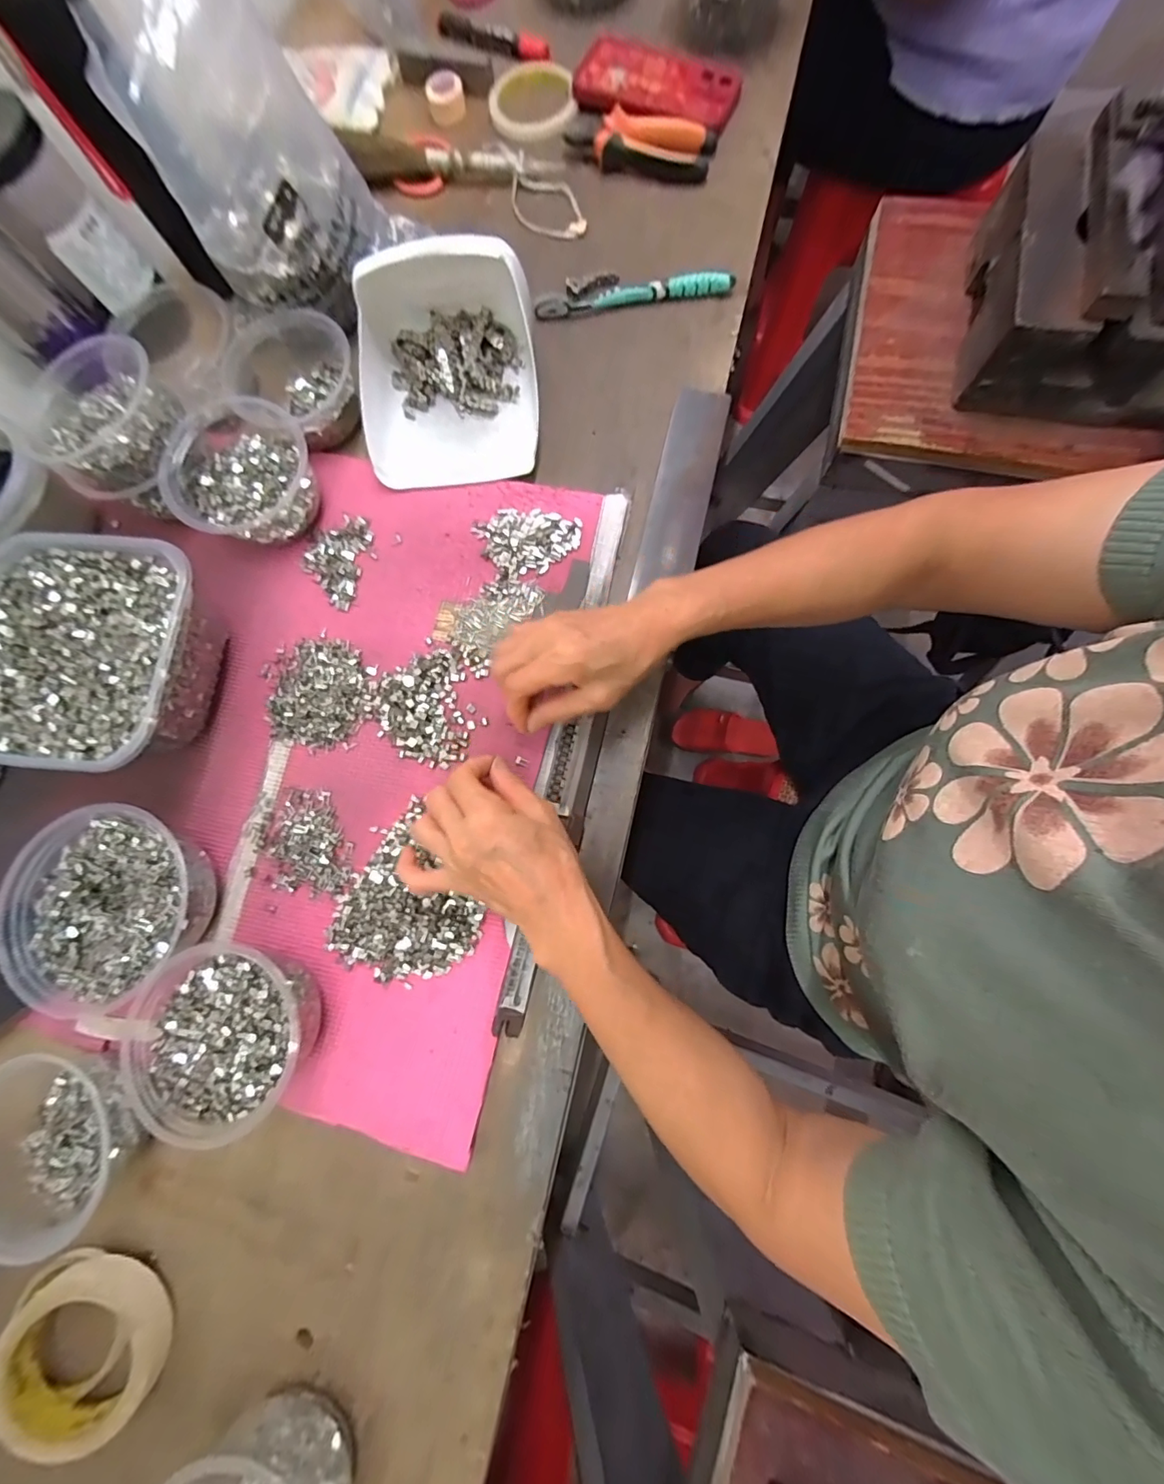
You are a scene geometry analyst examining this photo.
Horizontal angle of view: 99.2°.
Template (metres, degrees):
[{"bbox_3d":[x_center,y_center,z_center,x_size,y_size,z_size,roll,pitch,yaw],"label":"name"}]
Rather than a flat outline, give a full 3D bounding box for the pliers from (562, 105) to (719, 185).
[{"bbox_3d":[0.059,-0.615,0.509,0.150,0.028,0.055,11,80,7],"label":"pliers"}]

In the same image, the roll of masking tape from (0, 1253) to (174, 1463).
[{"bbox_3d":[-0.333,0.409,0.331,0.097,0.035,0.095,-1,78,5],"label":"roll of masking tape"}]

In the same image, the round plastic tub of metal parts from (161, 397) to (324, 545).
[{"bbox_3d":[-0.286,-0.227,0.424,0.108,0.058,0.116,-1,78,5],"label":"round plastic tub of metal parts"}]

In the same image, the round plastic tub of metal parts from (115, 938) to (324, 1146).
[{"bbox_3d":[-0.238,0.196,0.342,0.113,0.060,0.113,-1,78,5],"label":"round plastic tub of metal parts"}]

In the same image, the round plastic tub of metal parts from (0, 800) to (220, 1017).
[{"bbox_3d":[-0.346,0.118,0.363,0.140,0.056,0.131,-1,78,5],"label":"round plastic tub of metal parts"}]

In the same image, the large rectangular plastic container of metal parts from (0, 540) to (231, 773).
[{"bbox_3d":[-0.383,-0.063,0.392,0.178,0.066,0.172,4,79,5],"label":"large rectangular plastic container of metal parts"}]

